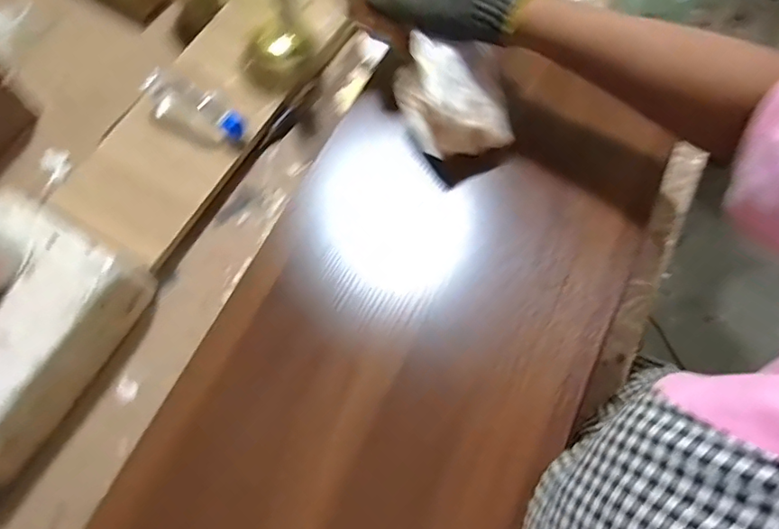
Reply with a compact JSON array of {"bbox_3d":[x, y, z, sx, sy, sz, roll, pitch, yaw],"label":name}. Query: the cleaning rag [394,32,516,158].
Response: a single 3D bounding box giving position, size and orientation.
[{"bbox_3d":[0.059,-0.160,0.499,0.080,0.068,0.103,-26,70,-7],"label":"cleaning rag"}]

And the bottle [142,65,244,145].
[{"bbox_3d":[-0.261,-0.204,0.700,0.151,0.039,0.056,32,73,12],"label":"bottle"}]

